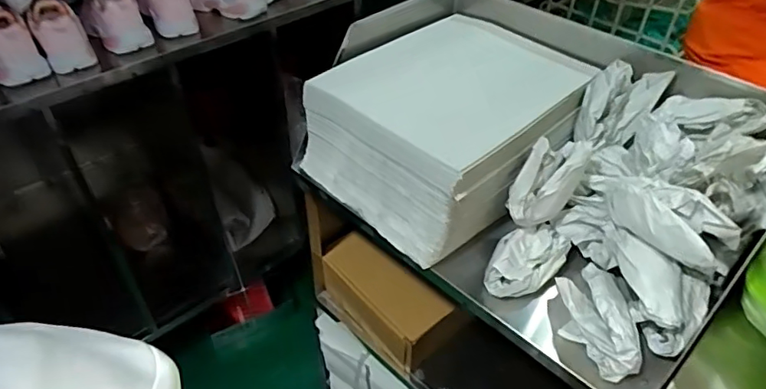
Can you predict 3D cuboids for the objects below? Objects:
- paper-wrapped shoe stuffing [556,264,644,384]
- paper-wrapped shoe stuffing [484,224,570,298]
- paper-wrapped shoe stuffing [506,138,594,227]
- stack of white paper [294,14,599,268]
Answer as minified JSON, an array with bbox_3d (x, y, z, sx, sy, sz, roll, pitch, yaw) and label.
[{"bbox_3d":[0.255,0.141,0.637,0.072,0.062,0.148,0,42,0],"label":"paper-wrapped shoe stuffing"},{"bbox_3d":[0.190,0.086,0.705,0.126,0.040,0.071,-30,50,-28],"label":"paper-wrapped shoe stuffing"},{"bbox_3d":[0.215,-0.019,0.701,0.120,0.086,0.064,-32,51,-30],"label":"paper-wrapped shoe stuffing"},{"bbox_3d":[0.104,-0.110,0.849,0.385,0.162,0.307,-31,51,-29],"label":"stack of white paper"}]

